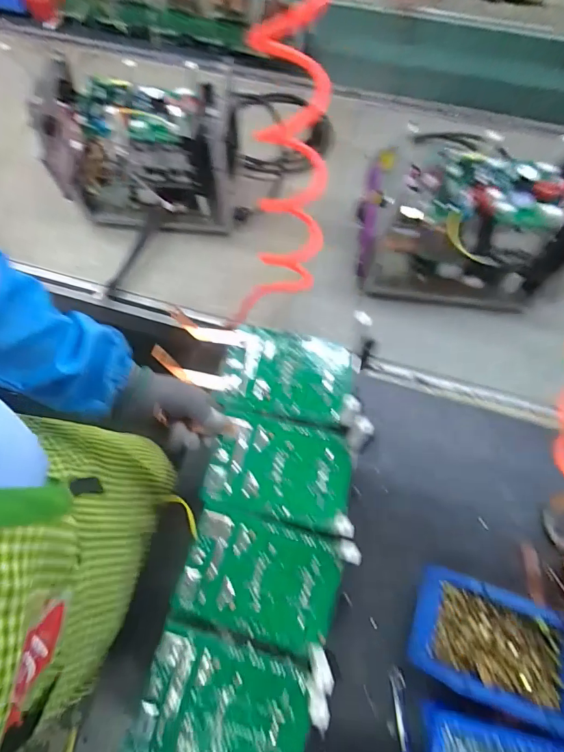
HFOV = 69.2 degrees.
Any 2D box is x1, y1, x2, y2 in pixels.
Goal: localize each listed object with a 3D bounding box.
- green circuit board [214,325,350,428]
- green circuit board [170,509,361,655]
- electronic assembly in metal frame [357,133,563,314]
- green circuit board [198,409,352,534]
[{"bbox_3d":[0.005,-0.004,0.524,0.160,0.008,0.115,11,70,5],"label":"green circuit board"},{"bbox_3d":[-0.018,0.220,0.444,0.174,0.010,0.111,12,70,6],"label":"green circuit board"},{"bbox_3d":[0.288,-0.232,0.647,0.308,0.210,0.169,7,70,4],"label":"electronic assembly in metal frame"},{"bbox_3d":[-0.003,0.110,0.484,0.162,0.006,0.114,11,70,5],"label":"green circuit board"}]

